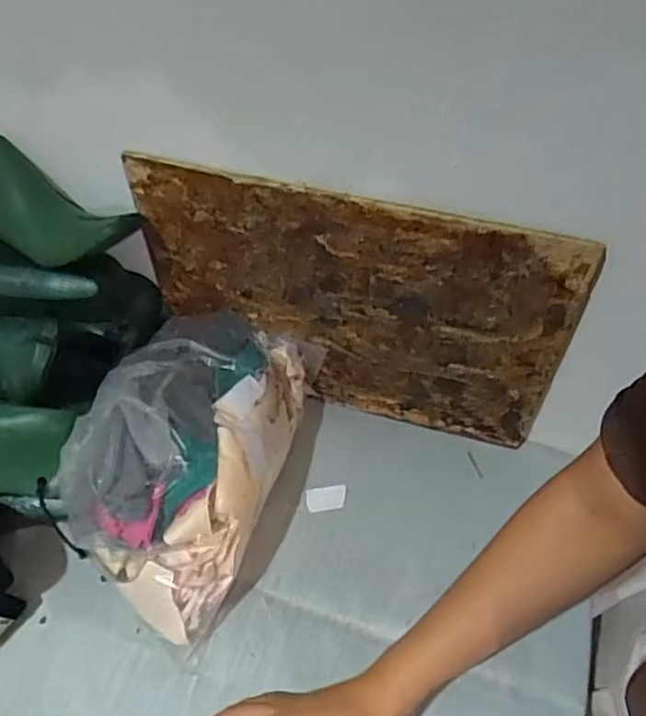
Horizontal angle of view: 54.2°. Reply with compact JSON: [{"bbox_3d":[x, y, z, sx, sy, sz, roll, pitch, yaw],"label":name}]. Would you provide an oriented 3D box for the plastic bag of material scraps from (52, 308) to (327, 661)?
[{"bbox_3d":[-0.118,0.078,0.553,0.152,0.149,0.265,11,52,11],"label":"plastic bag of material scraps"}]

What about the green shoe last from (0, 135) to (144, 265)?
[{"bbox_3d":[-0.269,-0.135,0.557,0.235,0.073,0.072,21,55,18],"label":"green shoe last"}]

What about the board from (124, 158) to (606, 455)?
[{"bbox_3d":[0.018,-0.035,0.571,0.367,0.267,0.017,16,53,15],"label":"board"}]

